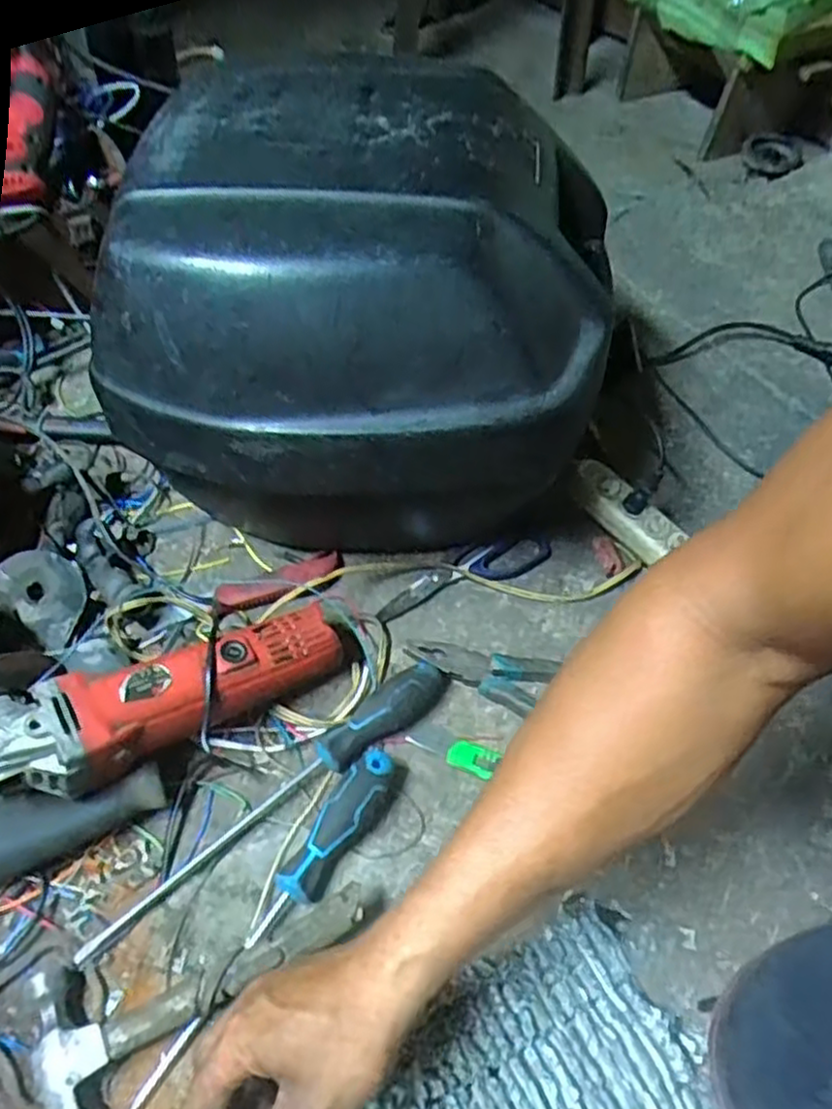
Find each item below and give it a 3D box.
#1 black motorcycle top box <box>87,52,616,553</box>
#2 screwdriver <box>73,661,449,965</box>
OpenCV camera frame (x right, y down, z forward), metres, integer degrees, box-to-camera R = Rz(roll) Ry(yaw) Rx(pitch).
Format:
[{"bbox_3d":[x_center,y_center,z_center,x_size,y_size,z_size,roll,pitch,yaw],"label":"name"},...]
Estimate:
[{"bbox_3d":[-0.027,-0.196,0.618,0.331,0.282,0.352,12,53,4],"label":"black motorcycle top box"},{"bbox_3d":[-0.096,0.173,0.540,0.305,0.031,0.033,-35,63,-26],"label":"screwdriver"}]

